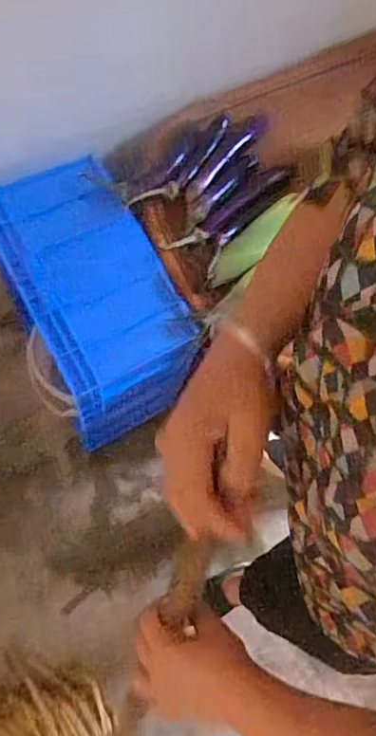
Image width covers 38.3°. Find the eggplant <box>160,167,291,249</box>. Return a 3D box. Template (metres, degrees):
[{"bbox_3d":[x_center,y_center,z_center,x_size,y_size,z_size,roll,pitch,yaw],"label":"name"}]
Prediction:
[{"bbox_3d":[0.076,-0.273,0.924,0.046,0.032,0.297,45,65,9],"label":"eggplant"}]

